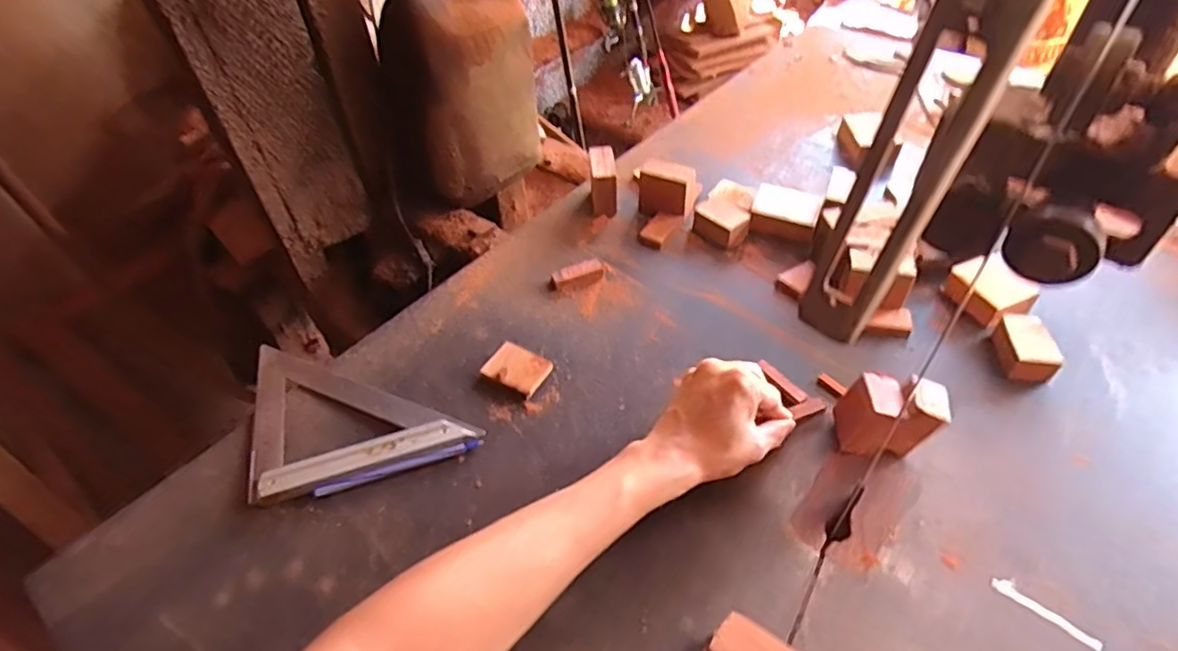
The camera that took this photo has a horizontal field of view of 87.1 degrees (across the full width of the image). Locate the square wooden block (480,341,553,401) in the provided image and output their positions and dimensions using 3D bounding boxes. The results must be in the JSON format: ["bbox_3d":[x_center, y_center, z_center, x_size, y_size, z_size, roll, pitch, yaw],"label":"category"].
[{"bbox_3d":[-0.068,0.041,0.589,0.055,0.011,0.044,23,51,23],"label":"square wooden block"}]

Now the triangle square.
[{"bbox_3d":[-0.235,0.097,0.542,0.240,0.015,0.134,19,50,20],"label":"triangle square"}]

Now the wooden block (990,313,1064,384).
[{"bbox_3d":[0.398,0.022,0.567,0.039,0.032,0.062,8,47,11],"label":"wooden block"}]

